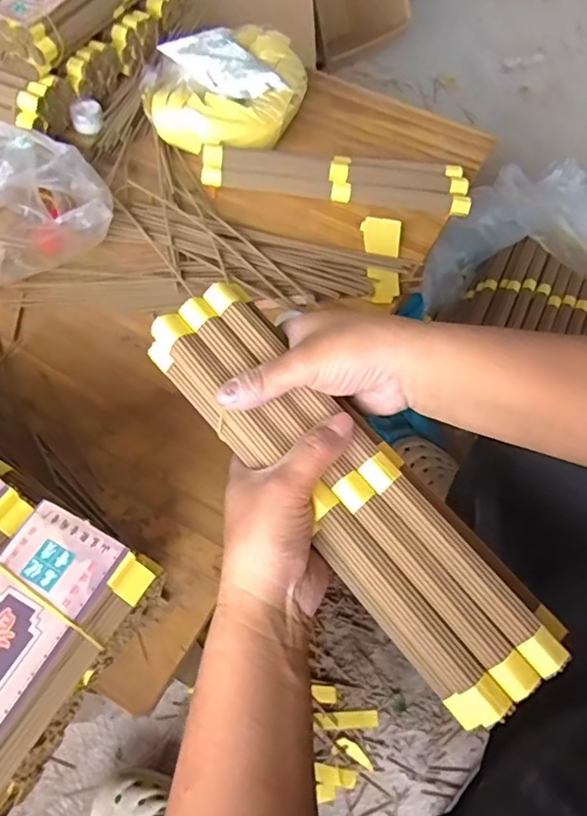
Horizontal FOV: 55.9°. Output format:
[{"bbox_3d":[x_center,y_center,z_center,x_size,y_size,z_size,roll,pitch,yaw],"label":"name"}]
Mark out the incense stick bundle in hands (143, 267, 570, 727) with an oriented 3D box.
[{"bbox_3d":[0.029,0.045,0.358,0.077,0.037,0.316,-37,73,-22],"label":"incense stick bundle in hands"}]

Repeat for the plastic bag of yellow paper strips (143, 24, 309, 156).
[{"bbox_3d":[-0.082,-0.407,0.698,0.193,0.062,0.224,3,60,-2],"label":"plastic bag of yellow paper strips"}]

